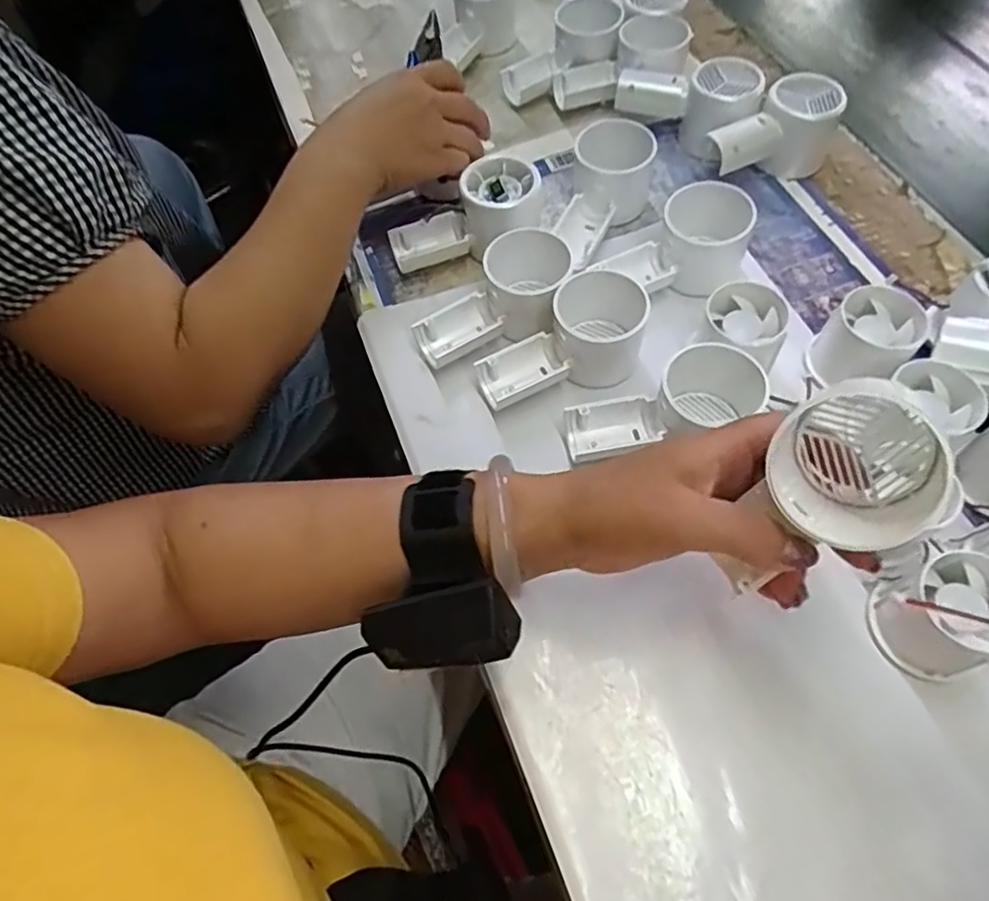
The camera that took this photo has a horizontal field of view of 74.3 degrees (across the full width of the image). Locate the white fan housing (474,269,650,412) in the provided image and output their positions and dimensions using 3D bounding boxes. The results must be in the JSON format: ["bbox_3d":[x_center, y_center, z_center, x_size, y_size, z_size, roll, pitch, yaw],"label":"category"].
[{"bbox_3d":[0.046,-0.070,0.426,0.117,0.051,0.051,-20,62,-7],"label":"white fan housing"}]

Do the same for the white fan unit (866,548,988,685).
[{"bbox_3d":[0.232,0.084,0.332,0.053,0.043,0.052,-21,62,-7],"label":"white fan unit"}]

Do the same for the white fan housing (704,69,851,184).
[{"bbox_3d":[0.221,-0.243,0.512,0.110,0.052,0.054,-39,66,-16],"label":"white fan housing"}]

